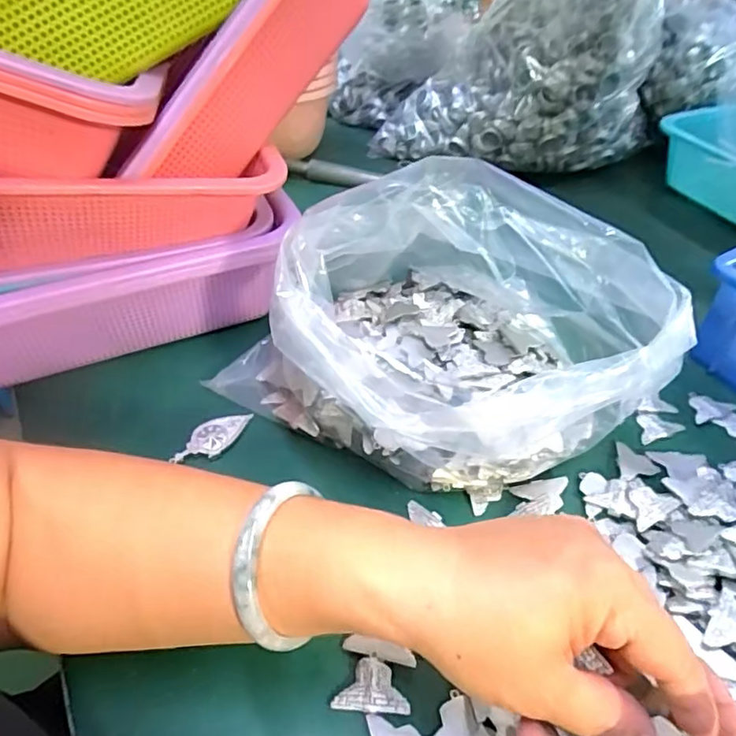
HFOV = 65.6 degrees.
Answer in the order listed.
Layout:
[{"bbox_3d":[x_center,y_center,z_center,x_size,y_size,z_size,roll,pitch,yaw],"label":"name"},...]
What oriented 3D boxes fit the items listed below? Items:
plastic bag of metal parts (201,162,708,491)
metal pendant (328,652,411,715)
[{"bbox_3d":[0.047,-0.042,0.366,0.272,0.141,0.198,23,50,26],"label":"plastic bag of metal parts"},{"bbox_3d":[0.001,0.152,0.274,0.035,0.005,0.024,1,45,0],"label":"metal pendant"}]

